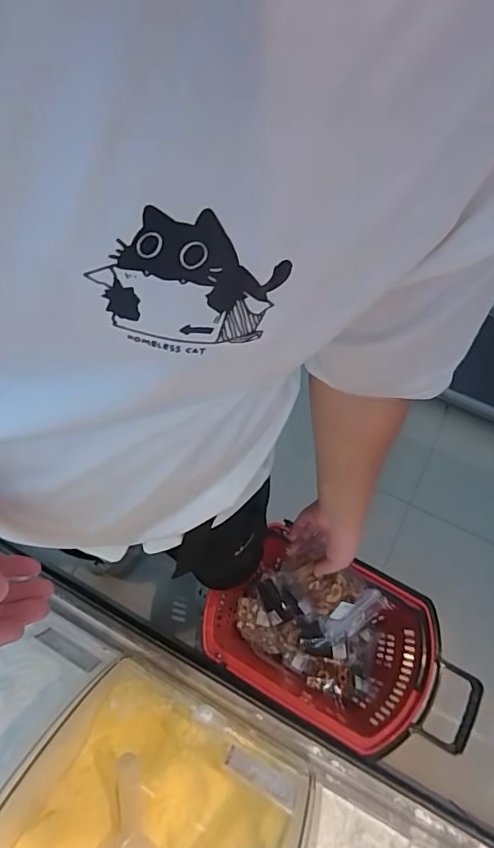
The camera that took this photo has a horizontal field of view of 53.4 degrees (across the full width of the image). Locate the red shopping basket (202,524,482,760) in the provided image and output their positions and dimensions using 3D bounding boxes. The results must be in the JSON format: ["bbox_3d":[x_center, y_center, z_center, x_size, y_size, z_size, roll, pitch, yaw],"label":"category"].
[{"bbox_3d":[0.193,0.491,1.106,0.540,0.264,0.299,24,70,11],"label":"red shopping basket"}]

